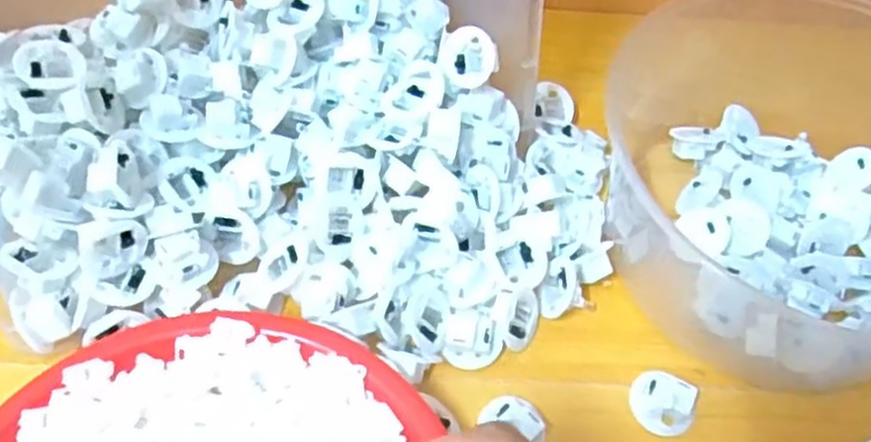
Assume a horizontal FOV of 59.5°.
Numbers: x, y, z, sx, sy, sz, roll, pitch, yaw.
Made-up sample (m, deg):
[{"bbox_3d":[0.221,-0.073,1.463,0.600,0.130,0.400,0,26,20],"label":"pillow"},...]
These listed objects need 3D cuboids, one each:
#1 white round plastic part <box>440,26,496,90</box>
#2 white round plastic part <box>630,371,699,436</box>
[{"bbox_3d":[0.019,-0.093,0.431,0.034,0.033,0.010,62,29,3],"label":"white round plastic part"},{"bbox_3d":[0.114,0.090,0.380,0.030,0.015,0.029,3,54,-4],"label":"white round plastic part"}]

